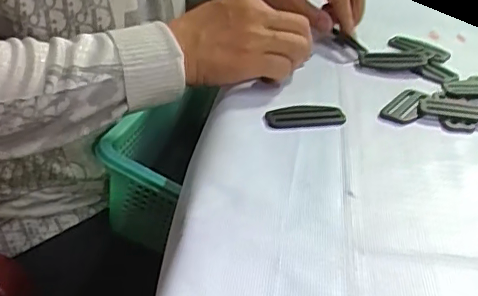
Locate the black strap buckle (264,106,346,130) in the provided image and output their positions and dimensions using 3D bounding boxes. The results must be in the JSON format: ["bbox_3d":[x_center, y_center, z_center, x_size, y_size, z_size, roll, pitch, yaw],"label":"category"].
[{"bbox_3d":[0.051,-0.024,0.436,0.061,0.005,0.028,-8,31,-7],"label":"black strap buckle"}]

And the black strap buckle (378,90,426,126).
[{"bbox_3d":[0.135,-0.032,0.454,0.026,0.007,0.056,18,37,32],"label":"black strap buckle"}]

